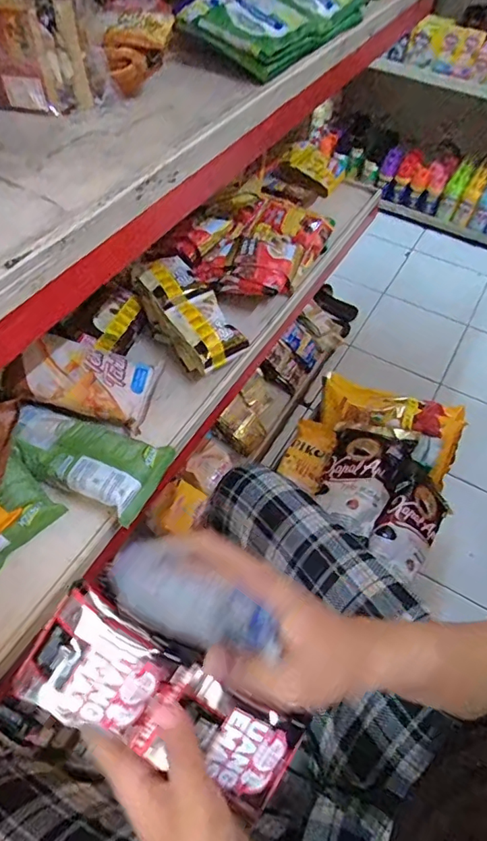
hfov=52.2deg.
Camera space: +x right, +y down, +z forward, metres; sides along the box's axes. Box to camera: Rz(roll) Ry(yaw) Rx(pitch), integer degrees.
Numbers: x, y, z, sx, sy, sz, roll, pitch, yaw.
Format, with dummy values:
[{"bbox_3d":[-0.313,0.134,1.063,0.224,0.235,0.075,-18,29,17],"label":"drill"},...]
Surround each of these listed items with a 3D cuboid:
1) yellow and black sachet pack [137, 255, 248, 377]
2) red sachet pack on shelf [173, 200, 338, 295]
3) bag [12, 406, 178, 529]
[{"bbox_3d":[-0.088,-0.166,0.799,0.092,0.089,0.204,-34,62,-25],"label":"yellow and black sachet pack"},{"bbox_3d":[0.024,-0.323,0.889,0.201,0.080,0.251,31,58,18],"label":"red sachet pack on shelf"},{"bbox_3d":[-0.213,0.040,0.668,0.218,0.040,0.120,23,55,13],"label":"bag"}]

